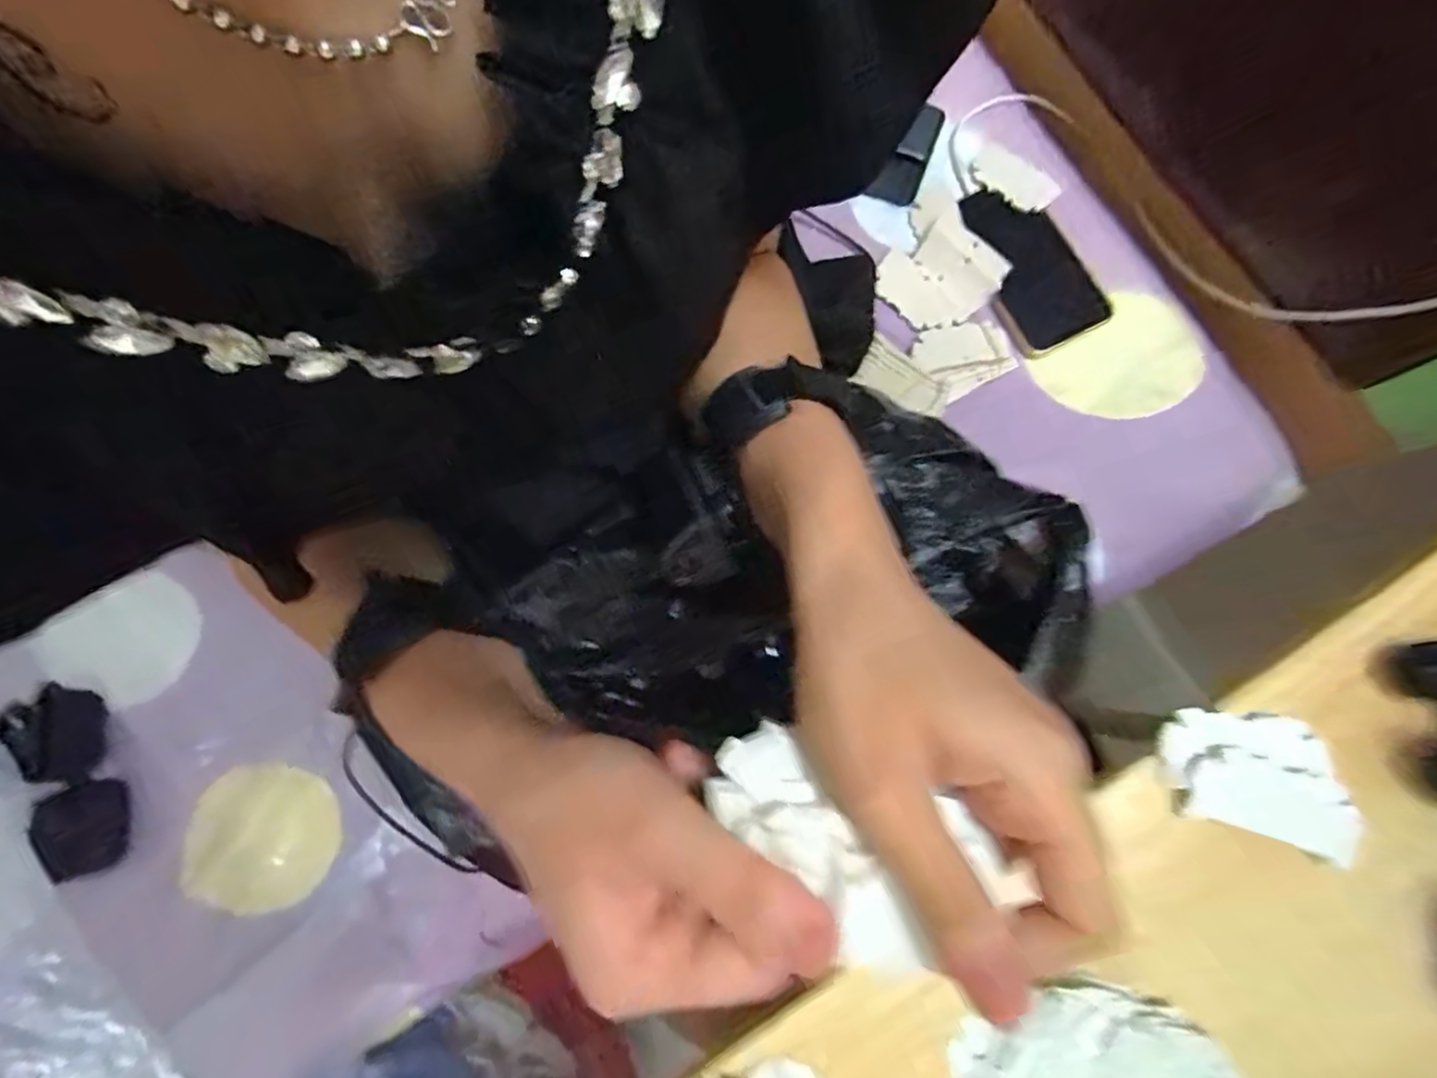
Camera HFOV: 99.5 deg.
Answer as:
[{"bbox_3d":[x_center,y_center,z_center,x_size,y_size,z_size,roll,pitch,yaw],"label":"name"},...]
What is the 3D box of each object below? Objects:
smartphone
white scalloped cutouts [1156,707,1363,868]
[{"bbox_3d":[0.238,-0.215,0.466,0.071,0.012,0.139,-24,80,-4],"label":"smartphone"},{"bbox_3d":[0.232,0.103,0.262,0.073,0.016,0.053,9,79,2],"label":"white scalloped cutouts"}]

